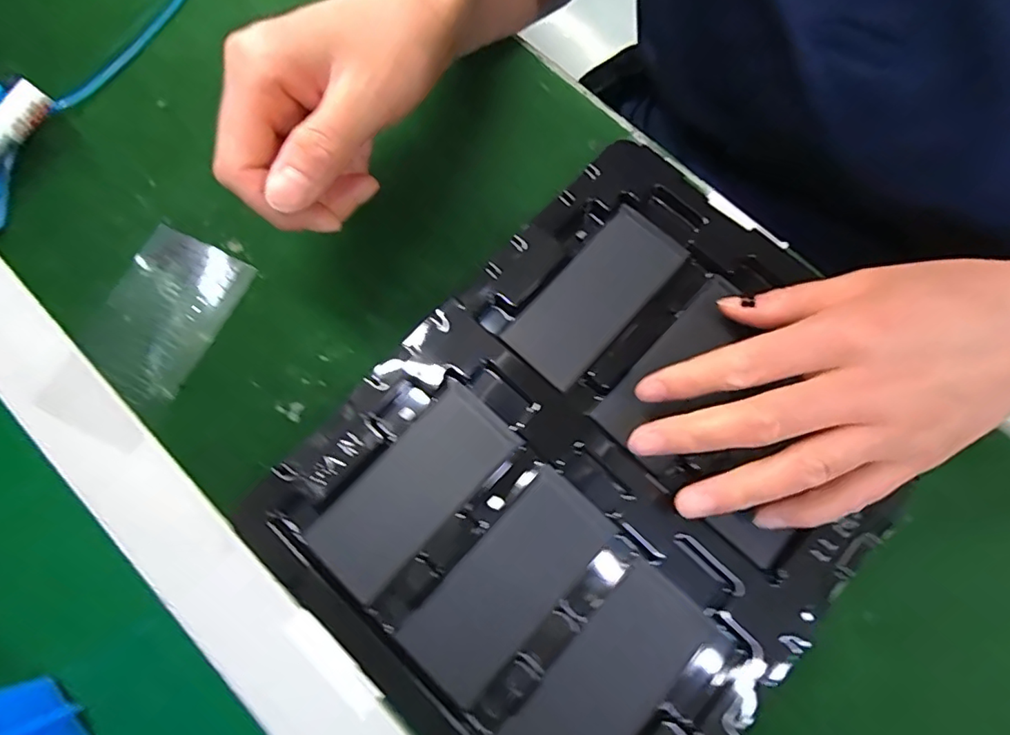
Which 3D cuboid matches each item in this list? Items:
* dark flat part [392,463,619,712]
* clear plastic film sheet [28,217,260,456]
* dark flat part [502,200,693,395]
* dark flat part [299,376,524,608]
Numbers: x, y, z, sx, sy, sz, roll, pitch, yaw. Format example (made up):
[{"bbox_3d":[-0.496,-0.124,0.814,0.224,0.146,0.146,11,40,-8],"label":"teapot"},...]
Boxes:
[{"bbox_3d":[0.002,0.093,0.238,0.042,0.004,0.099,42,77,10],"label":"dark flat part"},{"bbox_3d":[-0.181,-0.018,0.275,0.061,0.009,0.107,25,75,6],"label":"clear plastic film sheet"},{"bbox_3d":[0.046,-0.037,0.273,0.043,0.005,0.098,41,77,10],"label":"dark flat part"},{"bbox_3d":[-0.042,0.054,0.248,0.042,0.004,0.098,42,77,10],"label":"dark flat part"}]

